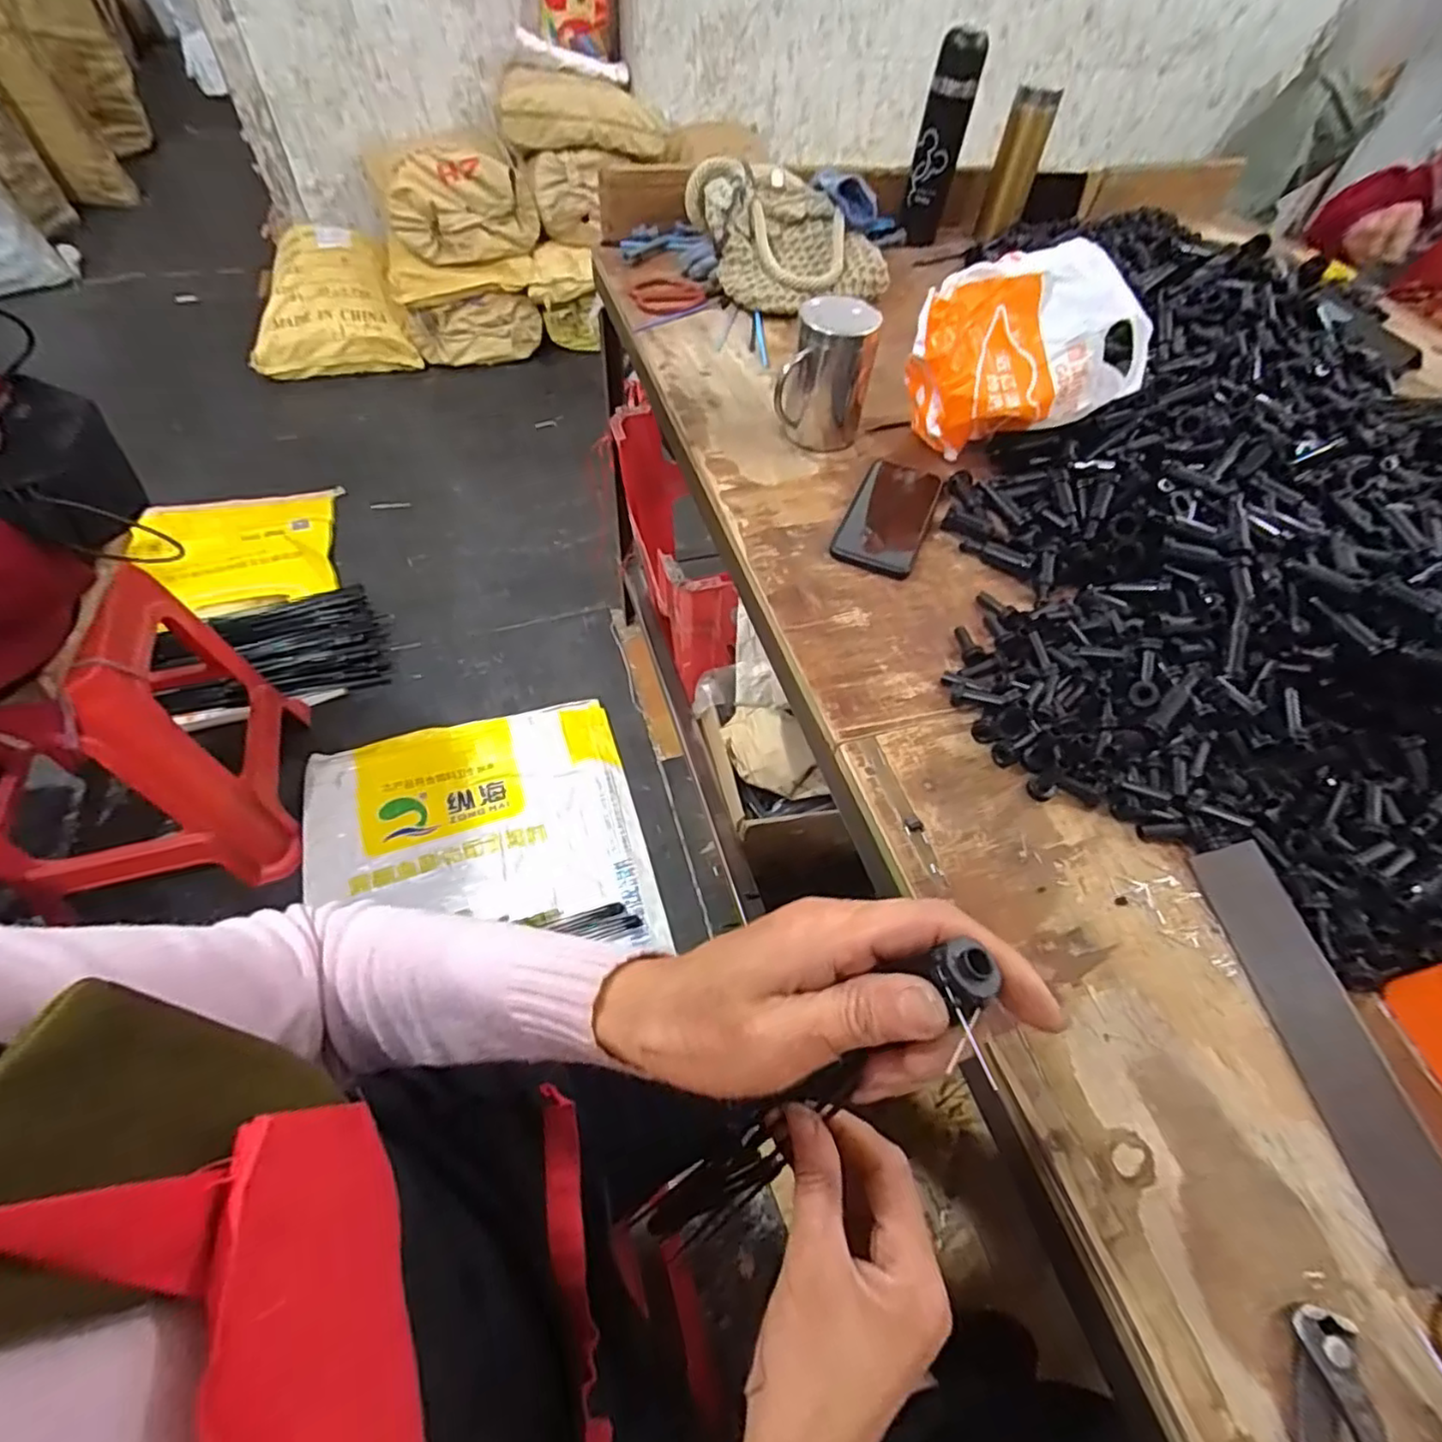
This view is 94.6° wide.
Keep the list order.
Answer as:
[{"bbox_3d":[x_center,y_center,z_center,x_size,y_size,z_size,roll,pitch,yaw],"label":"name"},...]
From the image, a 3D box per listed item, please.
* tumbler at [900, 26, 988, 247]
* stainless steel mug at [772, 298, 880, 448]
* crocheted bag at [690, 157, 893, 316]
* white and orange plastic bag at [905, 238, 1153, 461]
[{"bbox_3d":[0.315,-0.834,0.967,0.063,0.229,0.064,13,55,5],"label":"tumbler"},{"bbox_3d":[0.105,-0.345,0.649,0.080,0.118,0.078,17,55,8],"label":"stainless steel mug"},{"bbox_3d":[0.087,-0.633,0.878,0.194,0.113,0.215,-31,62,-23],"label":"crocheted bag"},{"bbox_3d":[0.279,-0.343,0.640,0.199,0.160,0.105,-5,55,-8],"label":"white and orange plastic bag"}]

